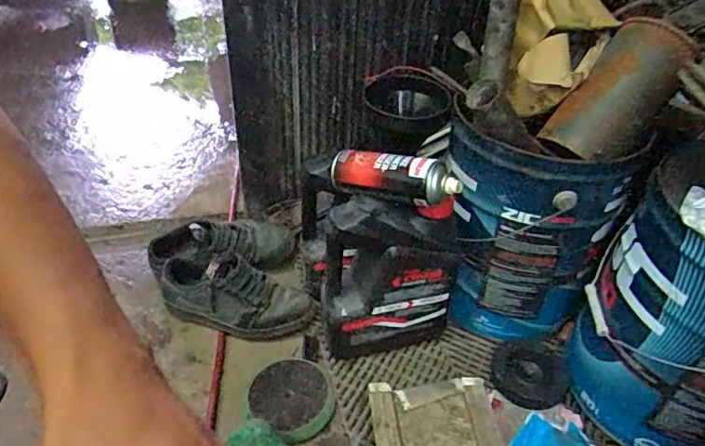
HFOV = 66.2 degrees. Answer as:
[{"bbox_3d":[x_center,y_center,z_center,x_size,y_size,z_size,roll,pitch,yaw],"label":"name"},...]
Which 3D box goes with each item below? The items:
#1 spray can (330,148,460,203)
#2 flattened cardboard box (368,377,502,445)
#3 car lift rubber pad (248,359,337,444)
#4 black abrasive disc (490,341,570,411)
[{"bbox_3d":[0.062,-0.066,0.767,0.199,0.060,0.057,14,7,31],"label":"spray can"},{"bbox_3d":[0.123,0.308,0.799,0.180,0.007,0.167,-1,40,-5],"label":"flattened cardboard box"},{"bbox_3d":[-0.094,0.271,0.851,0.135,0.020,0.118,29,46,27],"label":"car lift rubber pad"},{"bbox_3d":[0.282,0.242,0.861,0.113,0.016,0.121,2,40,-1],"label":"black abrasive disc"}]

